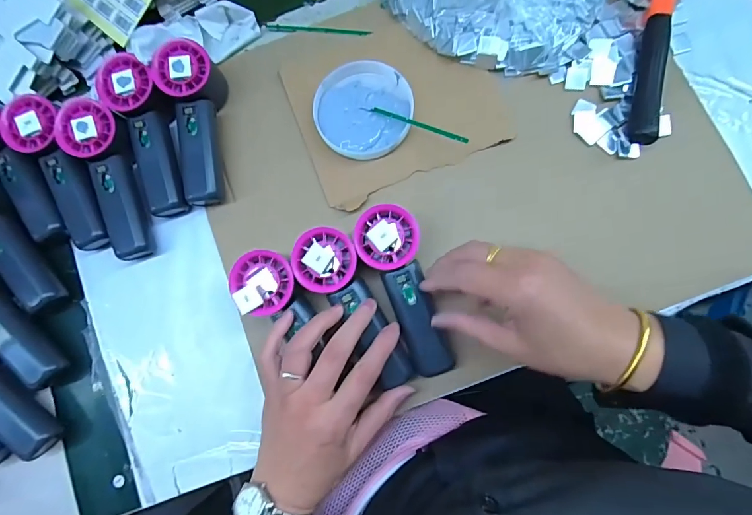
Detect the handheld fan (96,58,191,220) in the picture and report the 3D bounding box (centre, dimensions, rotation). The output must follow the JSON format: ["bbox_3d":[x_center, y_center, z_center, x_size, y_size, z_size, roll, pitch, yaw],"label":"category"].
[{"bbox_3d":[-0.226,-0.121,0.393,0.059,0.052,0.154,-22,79,-1],"label":"handheld fan"}]

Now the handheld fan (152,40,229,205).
[{"bbox_3d":[-0.179,-0.132,0.391,0.053,0.054,0.151,-10,80,2],"label":"handheld fan"}]

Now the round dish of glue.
[{"bbox_3d":[-0.013,-0.152,0.402,0.098,0.019,0.097,-1,80,3],"label":"round dish of glue"}]

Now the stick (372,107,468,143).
[{"bbox_3d":[0.040,-0.131,0.380,0.106,0.008,0.008,30,83,28],"label":"stick"}]

